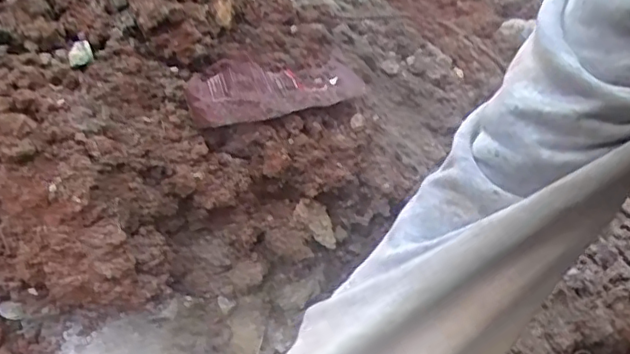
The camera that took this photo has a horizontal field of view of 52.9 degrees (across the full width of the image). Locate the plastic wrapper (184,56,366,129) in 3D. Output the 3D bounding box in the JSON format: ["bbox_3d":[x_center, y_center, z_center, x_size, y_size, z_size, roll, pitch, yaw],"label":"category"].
[{"bbox_3d":[-0.024,-0.064,0.418,0.134,0.028,0.047,-19,36,-33],"label":"plastic wrapper"}]

